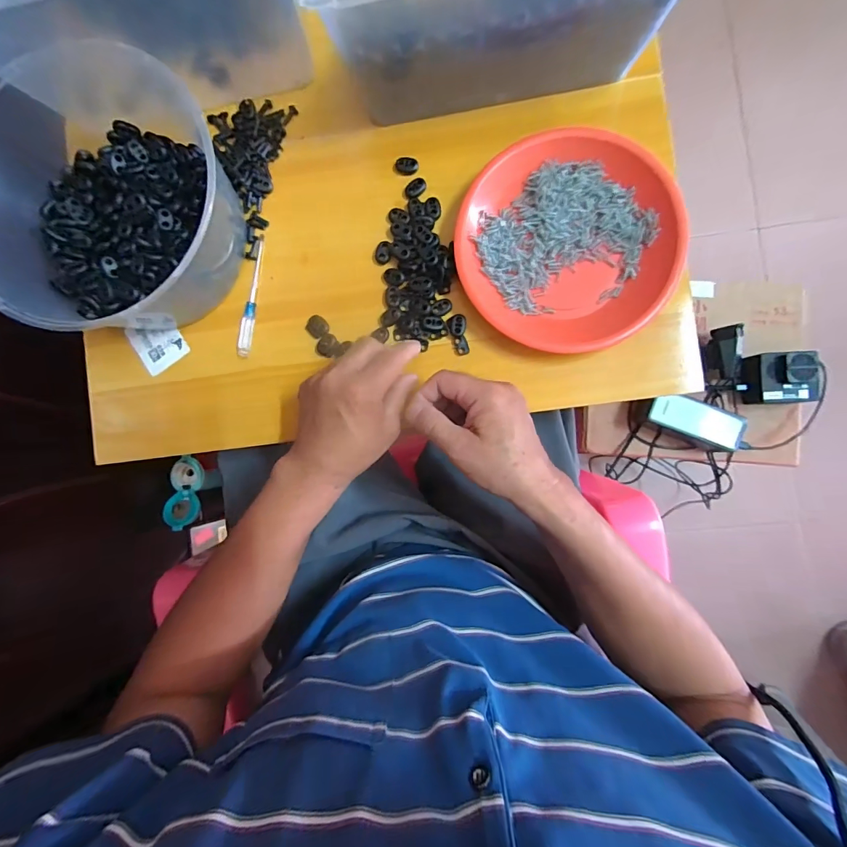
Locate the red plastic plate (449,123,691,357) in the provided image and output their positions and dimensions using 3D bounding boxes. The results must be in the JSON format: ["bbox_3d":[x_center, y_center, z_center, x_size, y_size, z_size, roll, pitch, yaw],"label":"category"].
[{"bbox_3d":[0.128,-0.162,0.377,0.182,0.029,0.198,0,87,6],"label":"red plastic plate"}]

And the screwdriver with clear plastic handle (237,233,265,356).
[{"bbox_3d":[-0.169,-0.126,0.410,0.012,0.007,0.120,8,88,7],"label":"screwdriver with clear plastic handle"}]

